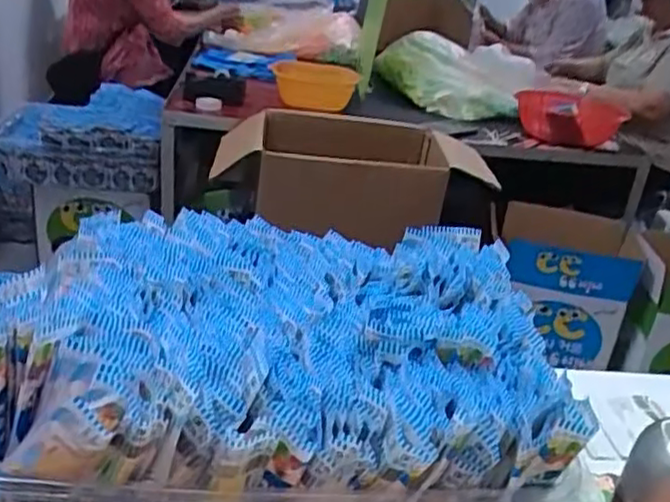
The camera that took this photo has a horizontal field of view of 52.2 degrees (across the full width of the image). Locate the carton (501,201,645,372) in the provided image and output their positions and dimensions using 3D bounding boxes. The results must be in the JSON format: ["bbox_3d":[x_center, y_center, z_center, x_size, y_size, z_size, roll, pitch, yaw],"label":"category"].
[{"bbox_3d":[0.564,0.053,1.716,0.303,0.242,0.348,11,26,7],"label":"carton"}]

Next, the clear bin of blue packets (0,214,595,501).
[{"bbox_3d":[-0.056,0.110,0.593,0.434,0.172,0.311,3,27,-9],"label":"clear bin of blue packets"}]

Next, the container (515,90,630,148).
[{"bbox_3d":[0.603,-0.348,1.780,0.227,0.102,0.226,8,26,2],"label":"container"}]

